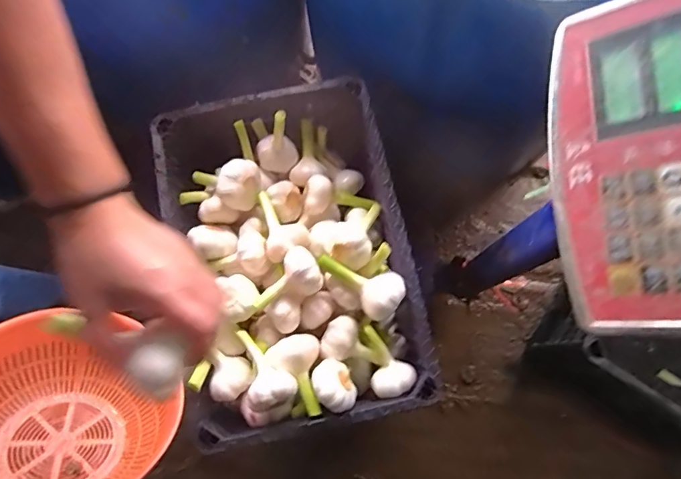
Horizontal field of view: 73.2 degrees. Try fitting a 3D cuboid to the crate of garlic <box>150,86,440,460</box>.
[{"bbox_3d":[-0.065,0.014,0.622,0.291,0.127,0.445,-12,75,-1],"label":"crate of garlic"}]

